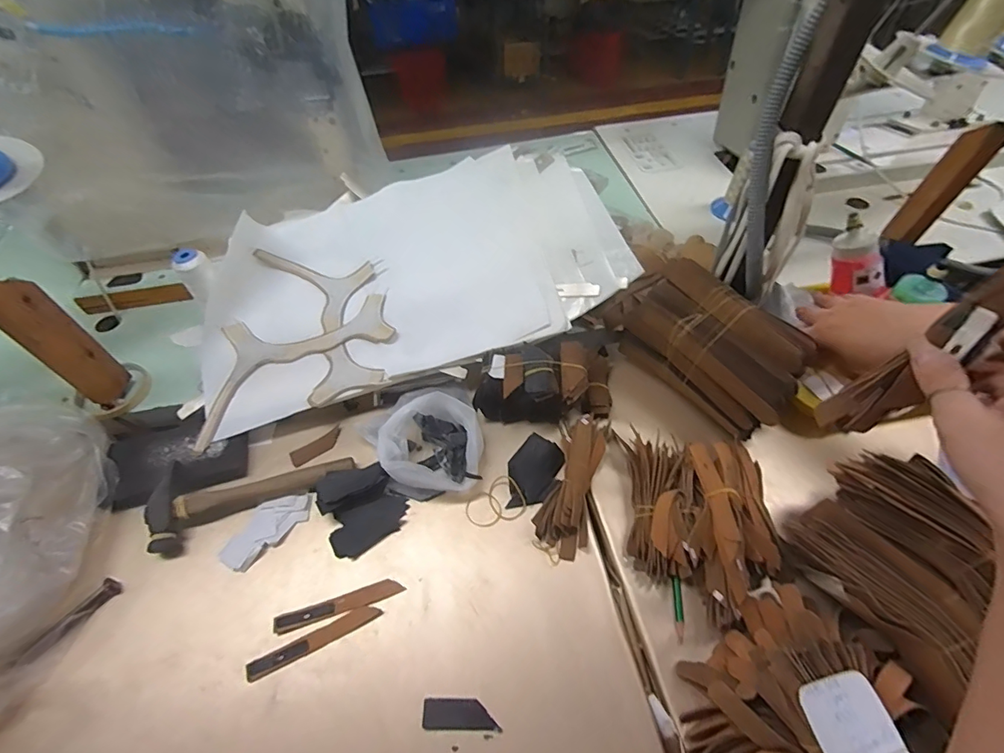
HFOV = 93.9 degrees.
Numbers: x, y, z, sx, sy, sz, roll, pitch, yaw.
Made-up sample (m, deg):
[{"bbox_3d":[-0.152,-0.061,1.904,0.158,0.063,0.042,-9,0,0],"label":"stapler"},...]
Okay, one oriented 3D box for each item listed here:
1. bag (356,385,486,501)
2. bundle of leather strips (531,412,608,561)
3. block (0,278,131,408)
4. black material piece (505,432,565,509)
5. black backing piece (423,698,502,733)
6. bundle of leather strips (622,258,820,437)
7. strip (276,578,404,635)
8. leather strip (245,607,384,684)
[{"bbox_3d":[-0.087,0.071,0.543,0.129,0.068,0.136,-21,55,-13],"label":"bag"},{"bbox_3d":[0.082,0.114,0.520,0.053,0.036,0.155,17,56,15],"label":"bundle of leather strips"},{"bbox_3d":[-0.492,-0.036,0.523,0.023,0.196,0.050,30,60,23],"label":"block"},{"bbox_3d":[0.035,0.112,0.539,0.056,0.009,0.086,37,64,6],"label":"black material piece"},{"bbox_3d":[-0.036,0.296,0.411,0.066,0.004,0.023,0,53,2],"label":"black backing piece"},{"bbox_3d":[0.241,-0.026,0.550,0.095,0.116,0.206,-31,58,-19],"label":"bundle of leather strips"},{"bbox_3d":[-0.162,0.228,0.467,0.124,0.004,0.018,-15,54,-9],"label":"strip"},{"bbox_3d":[-0.179,0.254,0.450,0.125,0.004,0.020,-21,55,-13],"label":"leather strip"}]

